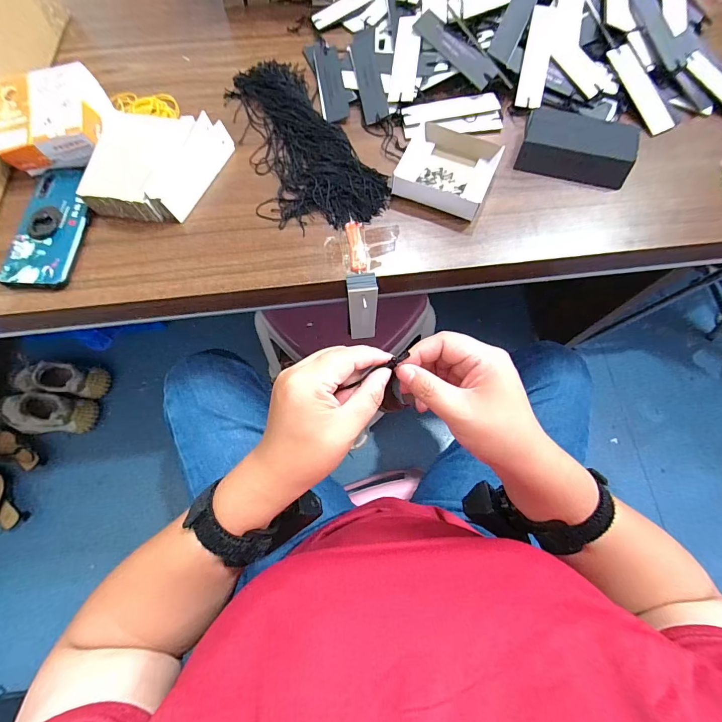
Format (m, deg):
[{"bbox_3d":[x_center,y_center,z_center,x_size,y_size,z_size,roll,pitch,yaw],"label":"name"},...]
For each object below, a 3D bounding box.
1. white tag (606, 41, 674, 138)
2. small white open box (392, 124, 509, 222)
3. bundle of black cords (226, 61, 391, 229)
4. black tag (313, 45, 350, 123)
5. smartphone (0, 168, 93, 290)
[{"bbox_3d":[0.361,-0.351,0.475,0.029,0.006,0.129,-24,80,16],"label":"white tag"},{"bbox_3d":[0.106,-0.237,0.444,0.106,0.026,0.118,22,73,7],"label":"small white open box"},{"bbox_3d":[-0.070,-0.285,0.465,0.128,0.017,0.286,-21,73,-6],"label":"bundle of black cords"},{"bbox_3d":[-0.042,-0.380,0.500,0.035,0.007,0.134,-11,75,8],"label":"black tag"},{"bbox_3d":[-0.354,-0.155,0.421,0.066,0.019,0.154,3,72,1],"label":"smartphone"}]

